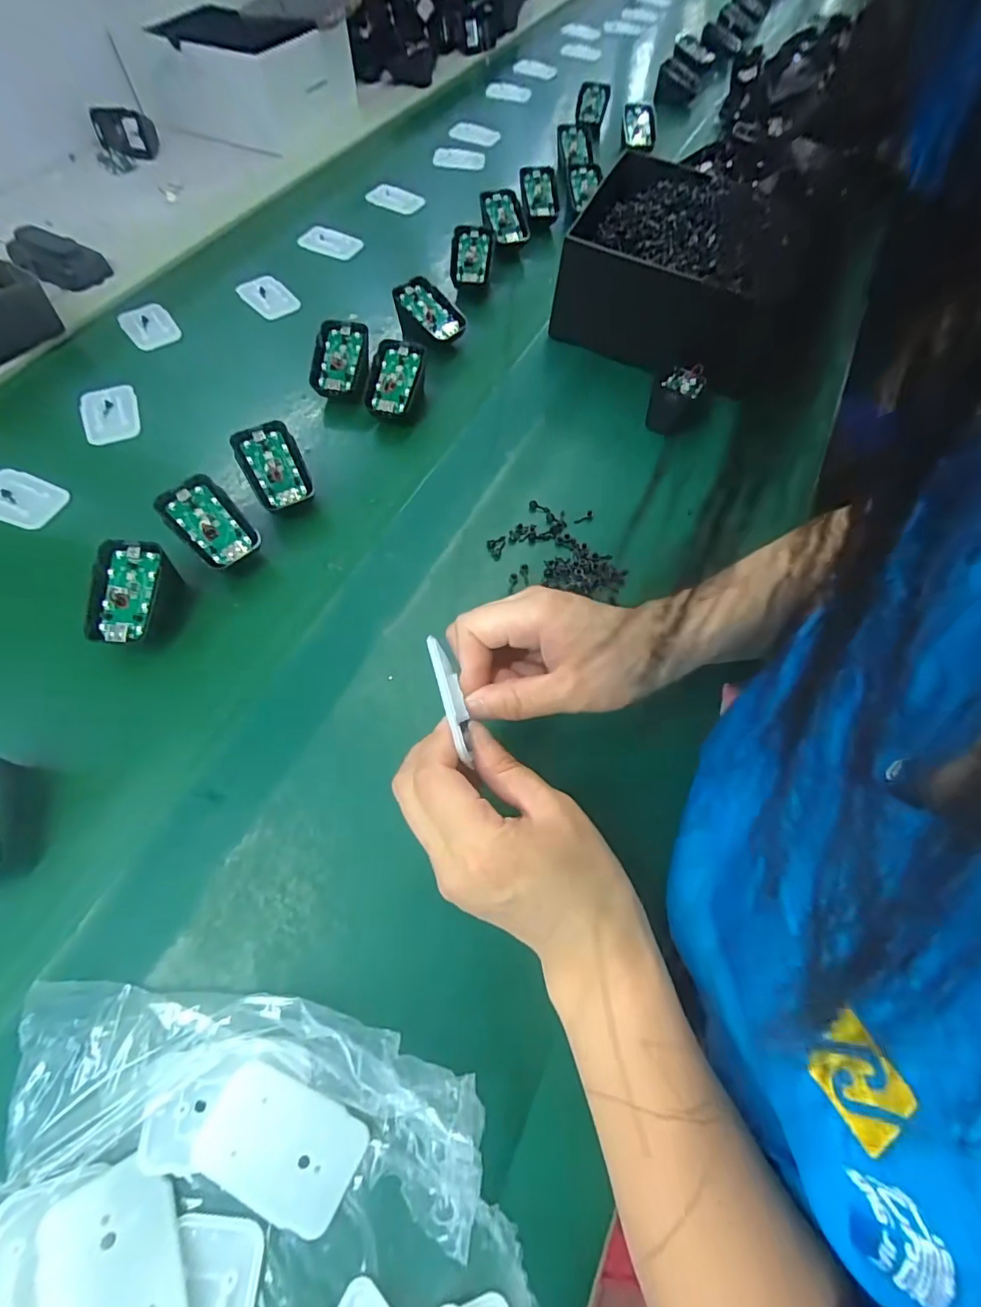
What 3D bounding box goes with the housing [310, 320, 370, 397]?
[{"bbox_3d":[-0.136,-0.265,0.450,0.045,0.011,0.069,7,84,-1],"label":"housing"}]

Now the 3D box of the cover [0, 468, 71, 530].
[{"bbox_3d":[-0.372,-0.123,0.396,0.067,0.006,0.045,20,64,6],"label":"cover"}]

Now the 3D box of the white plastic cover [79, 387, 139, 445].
[{"bbox_3d":[-0.336,-0.210,0.444,0.043,0.013,0.065,-19,67,-12],"label":"white plastic cover"}]

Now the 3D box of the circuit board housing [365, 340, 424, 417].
[{"bbox_3d":[-0.082,-0.242,0.444,0.043,0.022,0.067,10,85,-1],"label":"circuit board housing"}]

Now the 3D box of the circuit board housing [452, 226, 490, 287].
[{"bbox_3d":[-0.021,-0.423,0.534,0.039,0.011,0.073,4,86,-9],"label":"circuit board housing"}]

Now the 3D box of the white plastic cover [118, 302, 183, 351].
[{"bbox_3d":[-0.337,-0.324,0.495,0.045,0.005,0.061,-35,77,-8],"label":"white plastic cover"}]

